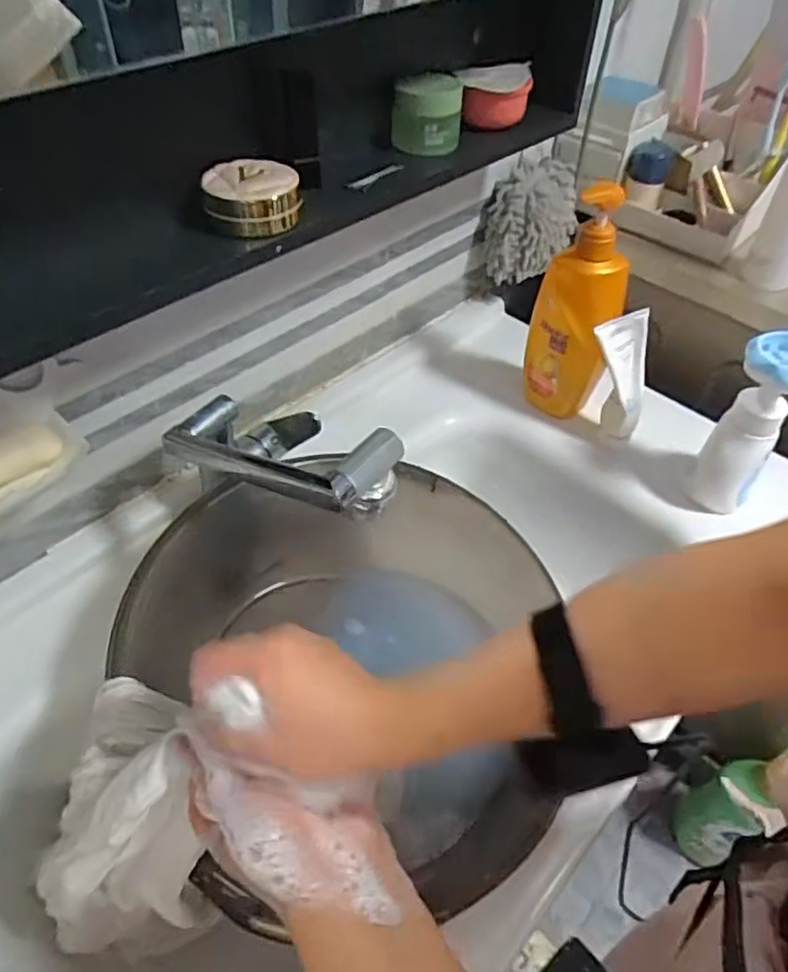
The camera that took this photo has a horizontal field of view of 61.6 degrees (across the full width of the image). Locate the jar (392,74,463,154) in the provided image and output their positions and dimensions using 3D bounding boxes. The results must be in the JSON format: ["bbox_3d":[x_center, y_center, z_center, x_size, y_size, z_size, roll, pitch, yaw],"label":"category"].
[{"bbox_3d":[0.031,-0.343,0.608,0.063,0.055,0.052,5,47,2],"label":"jar"}]

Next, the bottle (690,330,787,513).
[{"bbox_3d":[0.356,-0.054,0.667,0.068,0.195,0.054,28,52,22],"label":"bottle"}]

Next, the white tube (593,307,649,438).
[{"bbox_3d":[0.255,-0.125,0.741,0.055,0.140,0.038,-17,28,-4],"label":"white tube"}]

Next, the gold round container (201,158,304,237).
[{"bbox_3d":[-0.108,-0.221,0.502,0.070,0.033,0.062,-11,48,-12],"label":"gold round container"}]

